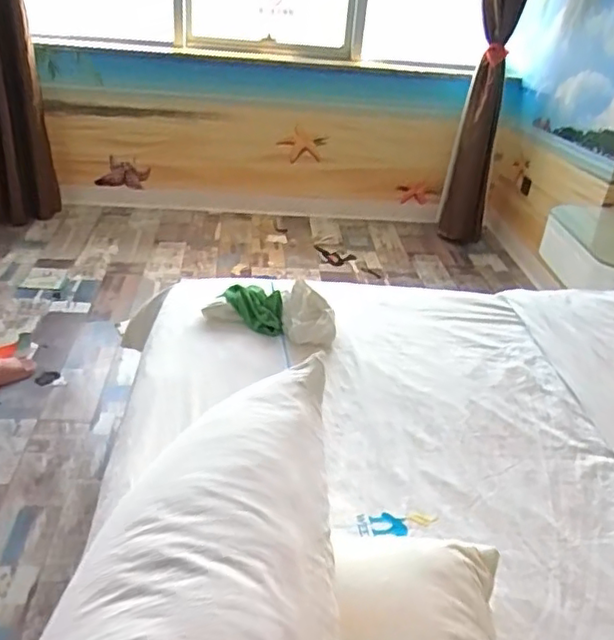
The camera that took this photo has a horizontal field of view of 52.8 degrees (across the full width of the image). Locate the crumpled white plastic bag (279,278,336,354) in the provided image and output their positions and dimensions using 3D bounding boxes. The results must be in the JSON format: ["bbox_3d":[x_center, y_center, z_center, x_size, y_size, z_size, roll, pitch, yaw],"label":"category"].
[{"bbox_3d":[0.003,-0.014,1.529,0.125,0.079,0.180,-1,33,-9],"label":"crumpled white plastic bag"}]

